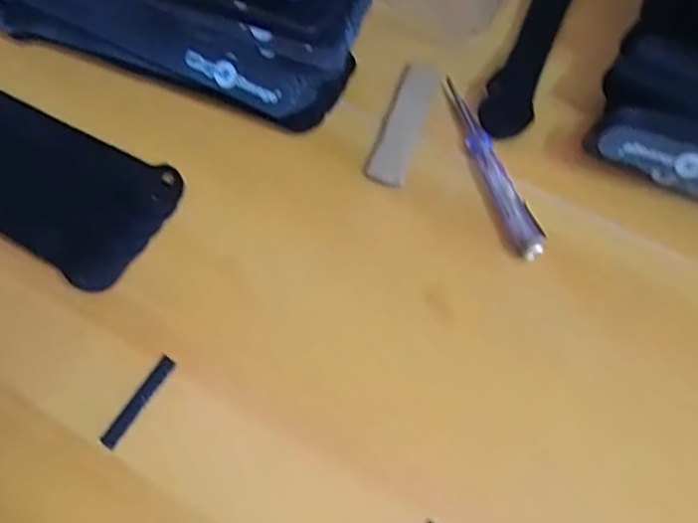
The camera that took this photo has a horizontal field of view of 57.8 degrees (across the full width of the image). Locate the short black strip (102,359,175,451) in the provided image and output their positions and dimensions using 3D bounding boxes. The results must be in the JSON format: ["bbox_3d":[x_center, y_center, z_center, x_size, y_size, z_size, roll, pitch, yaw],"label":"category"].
[{"bbox_3d":[-0.098,0.065,0.294,0.007,0.005,0.047,29,68,12],"label":"short black strip"}]

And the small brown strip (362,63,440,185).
[{"bbox_3d":[0.031,-0.079,0.357,0.020,0.007,0.080,19,67,7],"label":"small brown strip"}]

